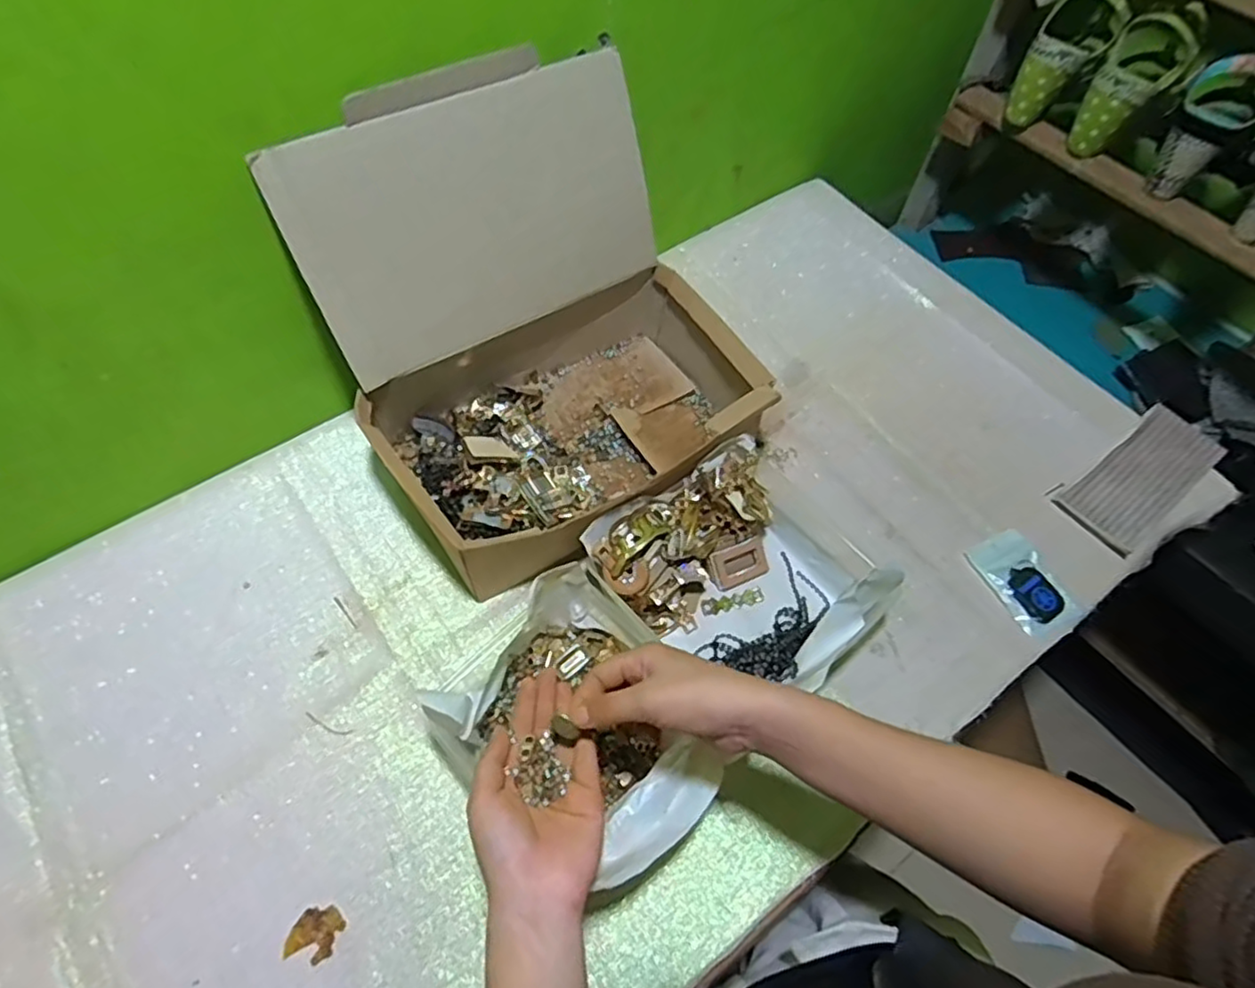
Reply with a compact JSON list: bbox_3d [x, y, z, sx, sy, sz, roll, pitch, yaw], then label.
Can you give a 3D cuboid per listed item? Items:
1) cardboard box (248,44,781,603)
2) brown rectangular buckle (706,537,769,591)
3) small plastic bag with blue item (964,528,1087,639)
[{"bbox_3d":[-0.068,-0.138,0.583,0.328,0.279,0.299,-32,67,-19],"label":"cardboard box"},{"bbox_3d":[0.104,0.065,0.623,0.056,0.008,0.039,-24,102,-8],"label":"brown rectangular buckle"},{"bbox_3d":[0.383,0.085,0.639,0.068,0.012,0.104,-20,64,-14],"label":"small plastic bag with blue item"}]

